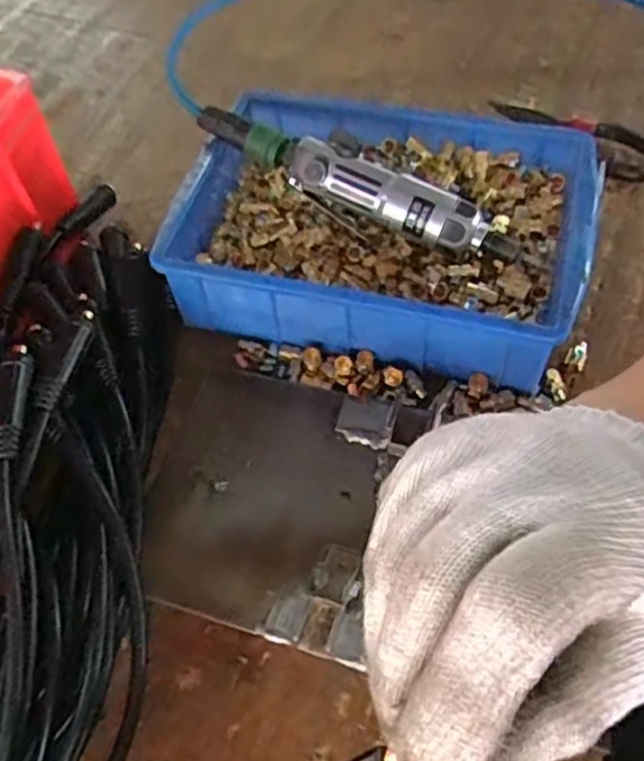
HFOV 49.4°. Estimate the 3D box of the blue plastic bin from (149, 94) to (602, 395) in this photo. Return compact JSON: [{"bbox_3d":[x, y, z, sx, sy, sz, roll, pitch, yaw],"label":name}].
[{"bbox_3d":[0.044,-0.114,0.535,0.294,0.086,0.198,13,58,12],"label":"blue plastic bin"}]

